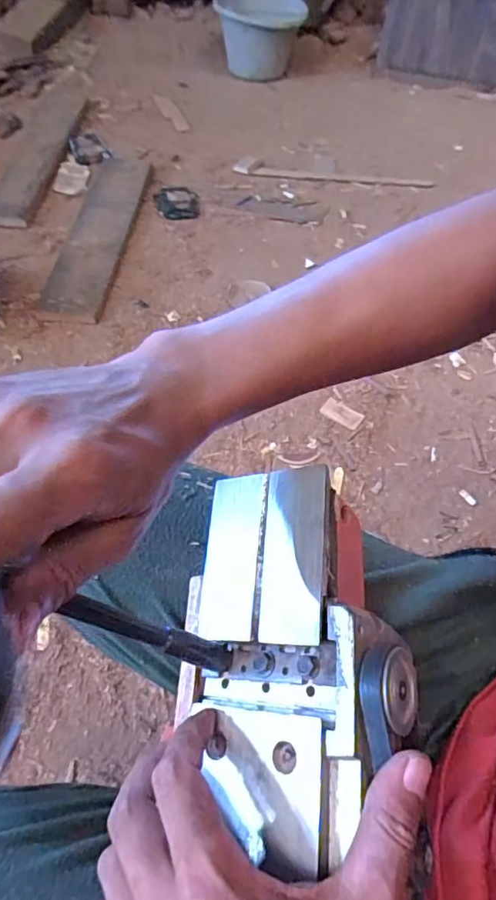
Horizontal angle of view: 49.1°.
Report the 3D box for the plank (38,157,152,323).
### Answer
[{"bbox_3d":[-0.297,-0.458,1.111,0.118,0.026,0.544,4,54,0],"label":"plank"}]

